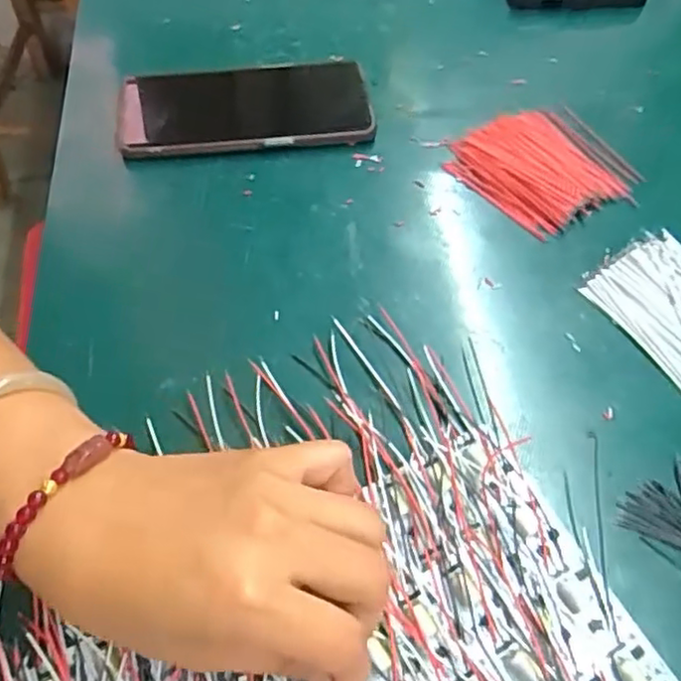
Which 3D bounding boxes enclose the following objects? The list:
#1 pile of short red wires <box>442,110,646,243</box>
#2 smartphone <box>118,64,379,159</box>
[{"bbox_3d":[0.126,-0.110,0.408,0.096,0.017,0.091,-25,59,-13],"label":"pile of short red wires"},{"bbox_3d":[-0.064,-0.158,0.436,0.162,0.014,0.080,-7,57,-2],"label":"smartphone"}]

